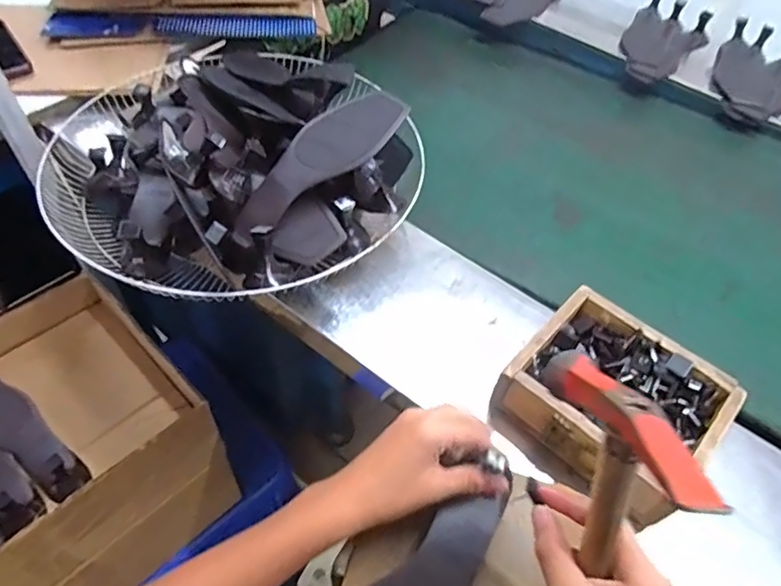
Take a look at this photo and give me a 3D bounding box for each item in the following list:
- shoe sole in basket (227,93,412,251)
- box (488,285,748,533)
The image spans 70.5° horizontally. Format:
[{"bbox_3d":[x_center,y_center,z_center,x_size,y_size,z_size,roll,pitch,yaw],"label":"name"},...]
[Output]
[{"bbox_3d":[-0.082,-0.138,0.570,0.216,0.024,0.075,-41,63,-2],"label":"shoe sole in basket"},{"bbox_3d":[0.213,0.109,0.540,0.183,0.077,0.162,37,58,21],"label":"box"}]

